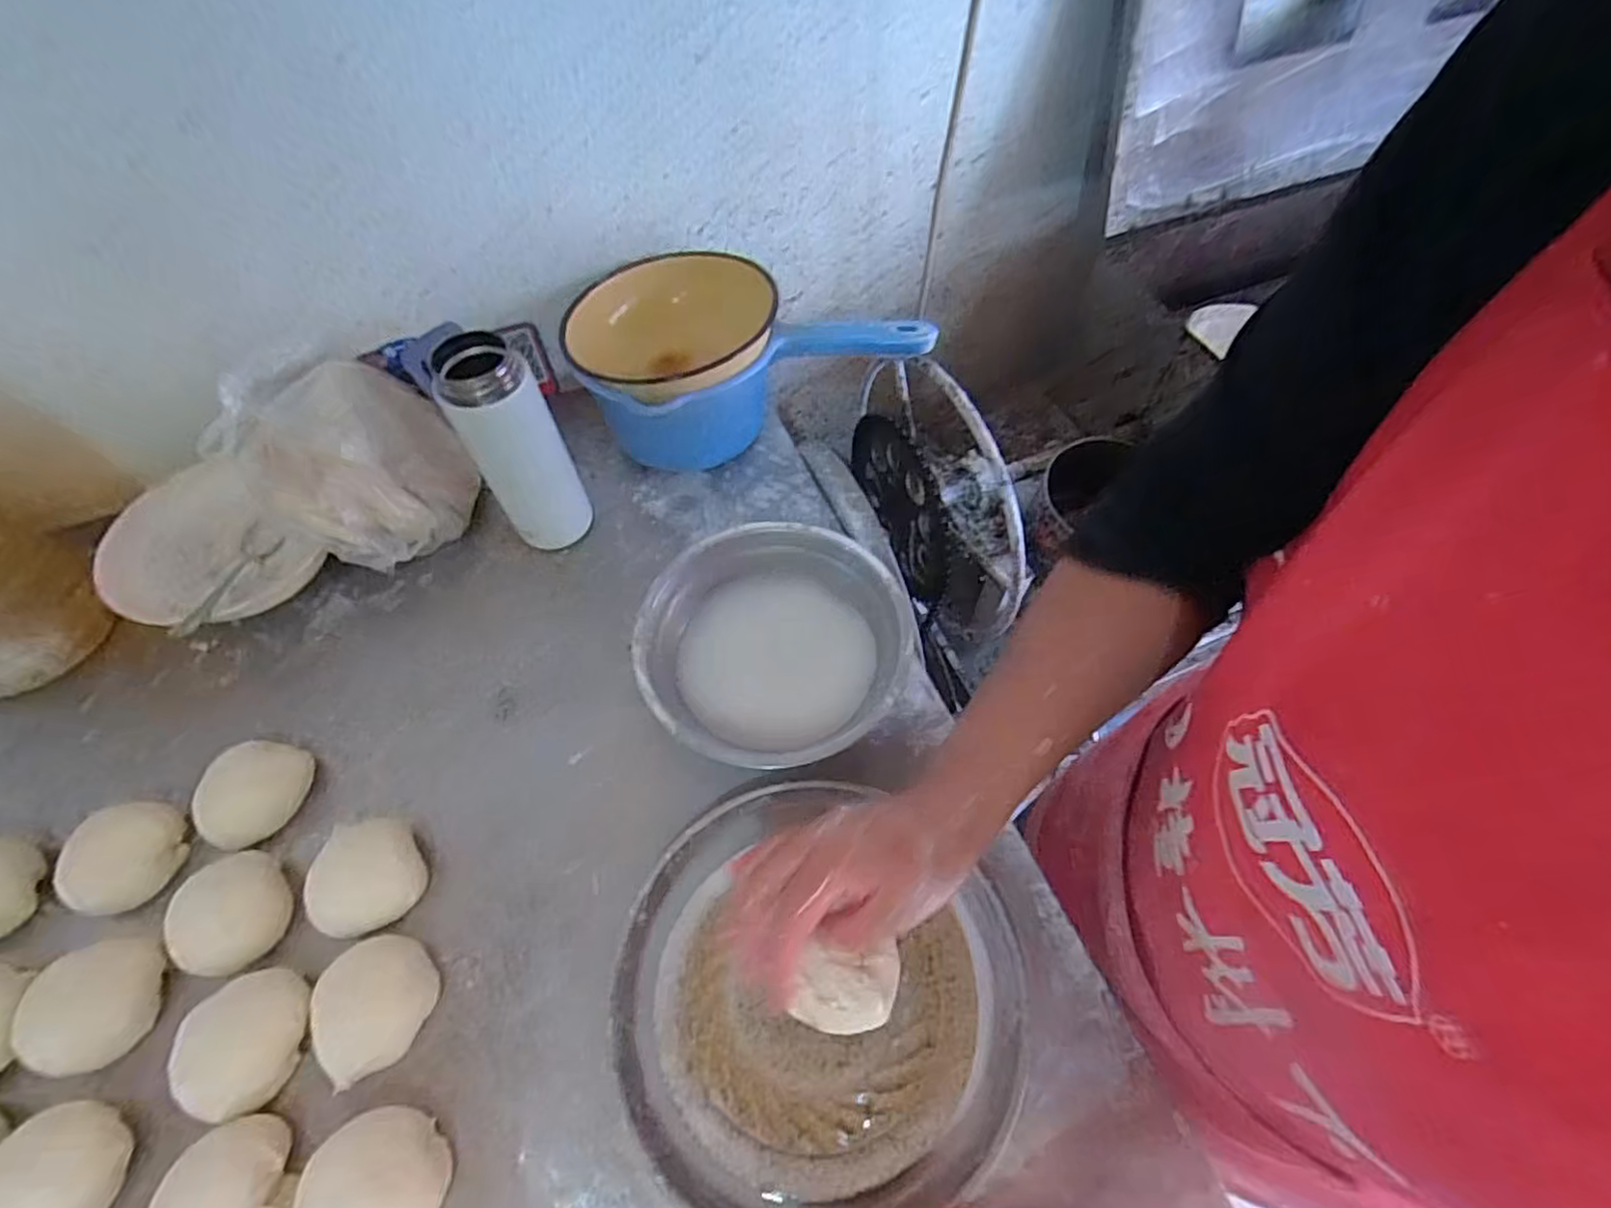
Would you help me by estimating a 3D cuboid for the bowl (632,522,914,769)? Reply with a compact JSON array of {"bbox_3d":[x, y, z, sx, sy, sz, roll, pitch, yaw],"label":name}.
[{"bbox_3d":[-0.022,0.034,0.513,0.186,0.062,0.190,0,58,0],"label":"bowl"}]

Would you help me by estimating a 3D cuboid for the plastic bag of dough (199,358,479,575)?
[{"bbox_3d":[-0.361,-0.119,0.558,0.134,0.149,0.159,-22,60,-13],"label":"plastic bag of dough"}]

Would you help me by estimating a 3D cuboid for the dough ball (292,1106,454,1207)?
[{"bbox_3d":[-0.227,0.309,0.360,0.063,0.035,0.065,0,58,0],"label":"dough ball"}]

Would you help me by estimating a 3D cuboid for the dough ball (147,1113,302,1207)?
[{"bbox_3d":[-0.304,0.311,0.356,0.056,0.033,0.068,-31,63,-18],"label":"dough ball"}]

